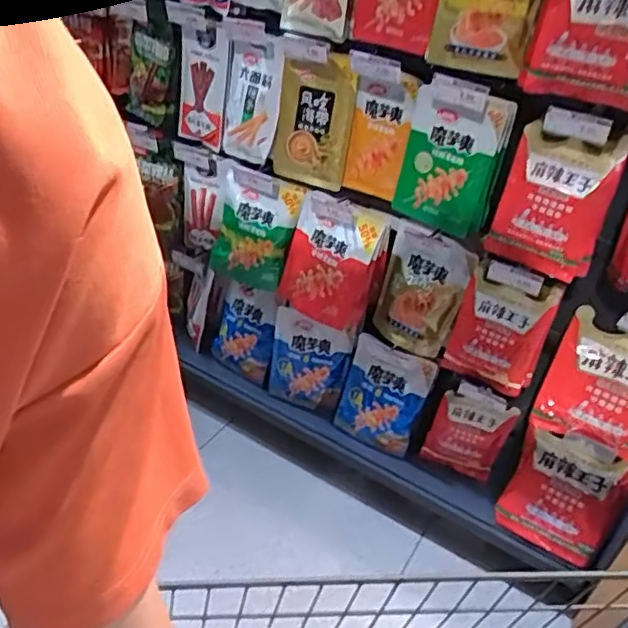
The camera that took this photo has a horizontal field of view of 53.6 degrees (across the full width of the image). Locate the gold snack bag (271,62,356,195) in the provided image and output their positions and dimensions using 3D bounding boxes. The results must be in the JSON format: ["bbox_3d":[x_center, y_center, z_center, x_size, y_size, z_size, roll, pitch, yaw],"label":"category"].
[{"bbox_3d":[-0.002,-0.401,1.314,0.158,0.252,0.040,16,34,11],"label":"gold snack bag"}]

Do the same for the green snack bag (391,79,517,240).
[{"bbox_3d":[0.258,-0.289,1.195,0.190,0.254,0.043,23,30,22],"label":"green snack bag"}]

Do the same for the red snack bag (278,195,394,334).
[{"bbox_3d":[0.039,-0.114,1.414,0.228,0.291,0.043,24,37,23],"label":"red snack bag"}]

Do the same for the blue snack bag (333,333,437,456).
[{"bbox_3d":[0.157,0.191,1.445,0.186,0.252,0.025,24,20,23],"label":"blue snack bag"}]

